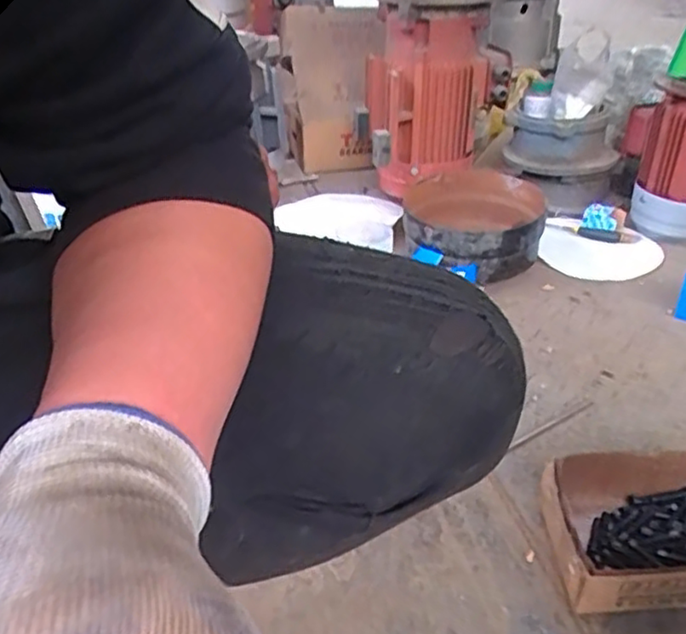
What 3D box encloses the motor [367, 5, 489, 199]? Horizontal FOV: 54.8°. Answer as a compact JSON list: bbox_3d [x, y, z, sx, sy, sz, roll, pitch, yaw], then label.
[{"bbox_3d":[0.172,-0.442,1.383,0.258,0.325,0.225,-1,31,6],"label":"motor"}]

